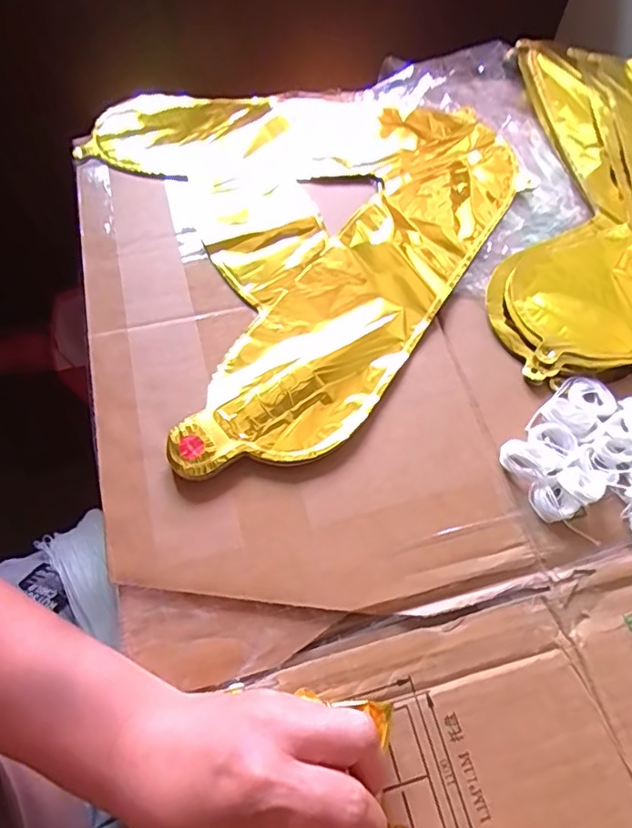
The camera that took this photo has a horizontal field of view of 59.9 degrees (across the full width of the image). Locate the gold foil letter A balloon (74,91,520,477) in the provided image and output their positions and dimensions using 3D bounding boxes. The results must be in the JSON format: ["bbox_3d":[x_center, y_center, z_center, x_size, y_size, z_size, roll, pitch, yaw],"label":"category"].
[{"bbox_3d":[0.010,-0.173,0.452,0.340,0.014,0.397,-19,64,-12],"label":"gold foil letter A balloon"}]

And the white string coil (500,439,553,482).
[{"bbox_3d":[0.135,0.029,0.353,0.030,0.012,0.023,25,64,11],"label":"white string coil"}]

